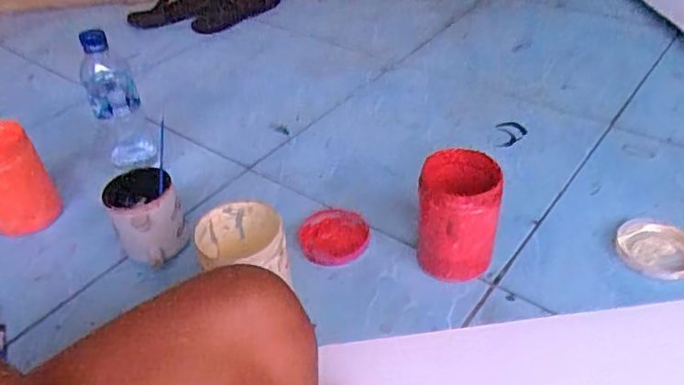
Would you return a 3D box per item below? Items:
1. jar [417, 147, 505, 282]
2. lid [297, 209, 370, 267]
[{"bbox_3d":[0.130,0.029,0.646,0.089,0.145,0.070,4,41,12],"label":"jar"},{"bbox_3d":[-0.010,0.057,0.724,0.087,0.017,0.086,-4,40,3],"label":"lid"}]

